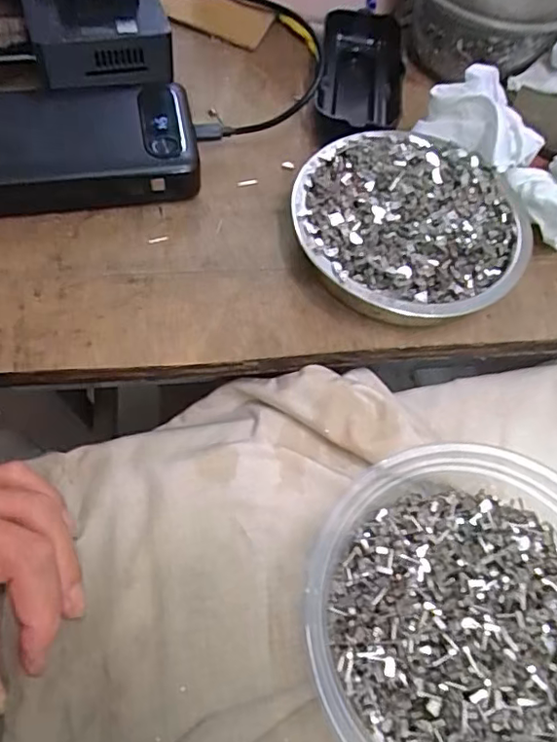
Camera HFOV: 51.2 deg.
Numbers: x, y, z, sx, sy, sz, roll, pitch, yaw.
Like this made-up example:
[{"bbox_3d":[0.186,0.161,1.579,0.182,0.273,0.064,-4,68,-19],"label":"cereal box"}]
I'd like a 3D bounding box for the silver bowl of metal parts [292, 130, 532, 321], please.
[{"bbox_3d":[0.070,-0.076,0.310,0.118,0.034,0.115,1,66,-1],"label":"silver bowl of metal parts"}]

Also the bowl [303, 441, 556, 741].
[{"bbox_3d":[0.079,0.101,0.233,0.128,0.036,0.132,1,66,-1],"label":"bowl"}]

